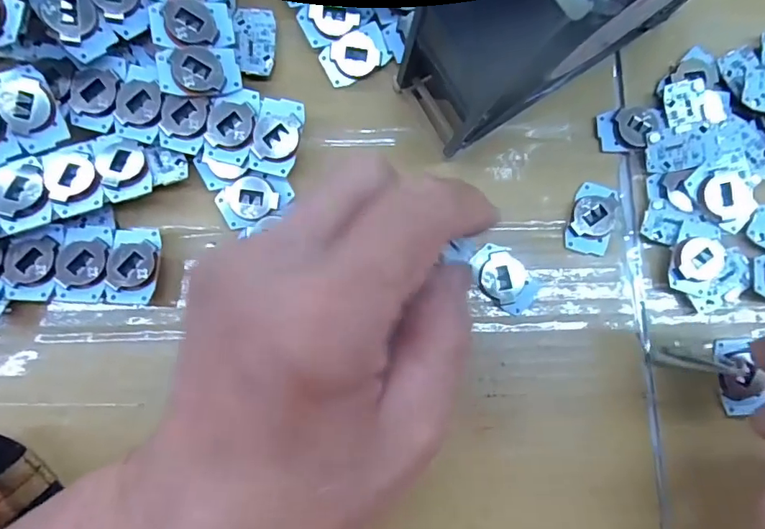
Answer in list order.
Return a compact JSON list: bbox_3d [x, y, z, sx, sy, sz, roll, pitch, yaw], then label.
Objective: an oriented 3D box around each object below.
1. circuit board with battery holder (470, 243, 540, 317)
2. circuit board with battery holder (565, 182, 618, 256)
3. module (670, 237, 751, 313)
[{"bbox_3d":[0.050,0.005,0.203,0.029,0.004,0.020,44,85,3],"label":"circuit board with battery holder"},{"bbox_3d":[0.087,-0.020,0.207,0.018,0.007,0.030,16,84,0],"label":"circuit board with battery holder"},{"bbox_3d":[0.132,0.004,0.201,0.032,0.006,0.027,17,84,0],"label":"module"}]

